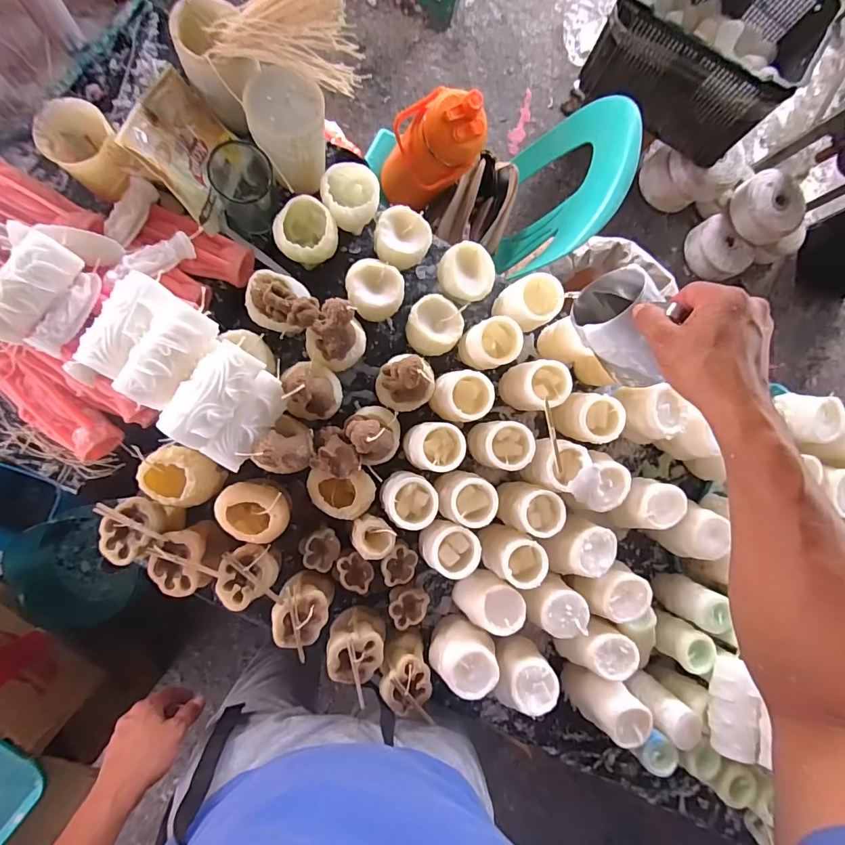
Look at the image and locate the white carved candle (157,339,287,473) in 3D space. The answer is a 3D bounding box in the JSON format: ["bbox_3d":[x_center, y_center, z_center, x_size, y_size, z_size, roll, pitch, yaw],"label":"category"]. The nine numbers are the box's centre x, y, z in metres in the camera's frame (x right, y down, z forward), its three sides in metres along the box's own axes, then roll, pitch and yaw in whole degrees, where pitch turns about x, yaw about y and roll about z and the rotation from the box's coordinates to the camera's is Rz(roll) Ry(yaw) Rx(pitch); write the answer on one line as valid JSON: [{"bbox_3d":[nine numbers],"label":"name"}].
[{"bbox_3d":[-0.204,-0.016,0.462,0.086,0.079,0.116,37,84,-7],"label":"white carved candle"}]

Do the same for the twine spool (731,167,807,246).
[{"bbox_3d":[1.084,-0.677,1.378,0.185,0.104,0.215,-22,93,-9],"label":"twine spool"}]

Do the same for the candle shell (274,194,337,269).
[{"bbox_3d":[-0.148,-0.239,0.554,0.073,0.057,0.074,0,90,-9],"label":"candle shell"}]

